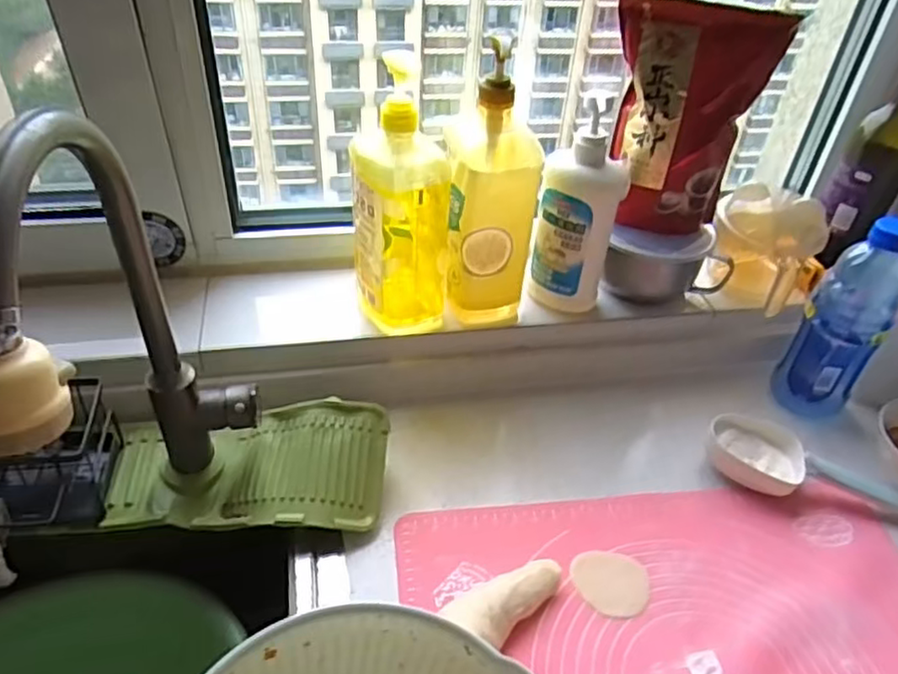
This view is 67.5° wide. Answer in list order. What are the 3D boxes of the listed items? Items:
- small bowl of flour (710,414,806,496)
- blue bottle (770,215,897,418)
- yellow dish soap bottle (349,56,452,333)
[{"bbox_3d":[0.327,0.126,0.721,0.096,0.038,0.082,23,45,18],"label":"small bowl of flour"},{"bbox_3d":[0.442,-0.017,0.747,0.082,0.238,0.070,30,47,25],"label":"blue bottle"},{"bbox_3d":[-0.047,-0.137,0.691,0.101,0.277,0.089,-2,41,-8],"label":"yellow dish soap bottle"}]

